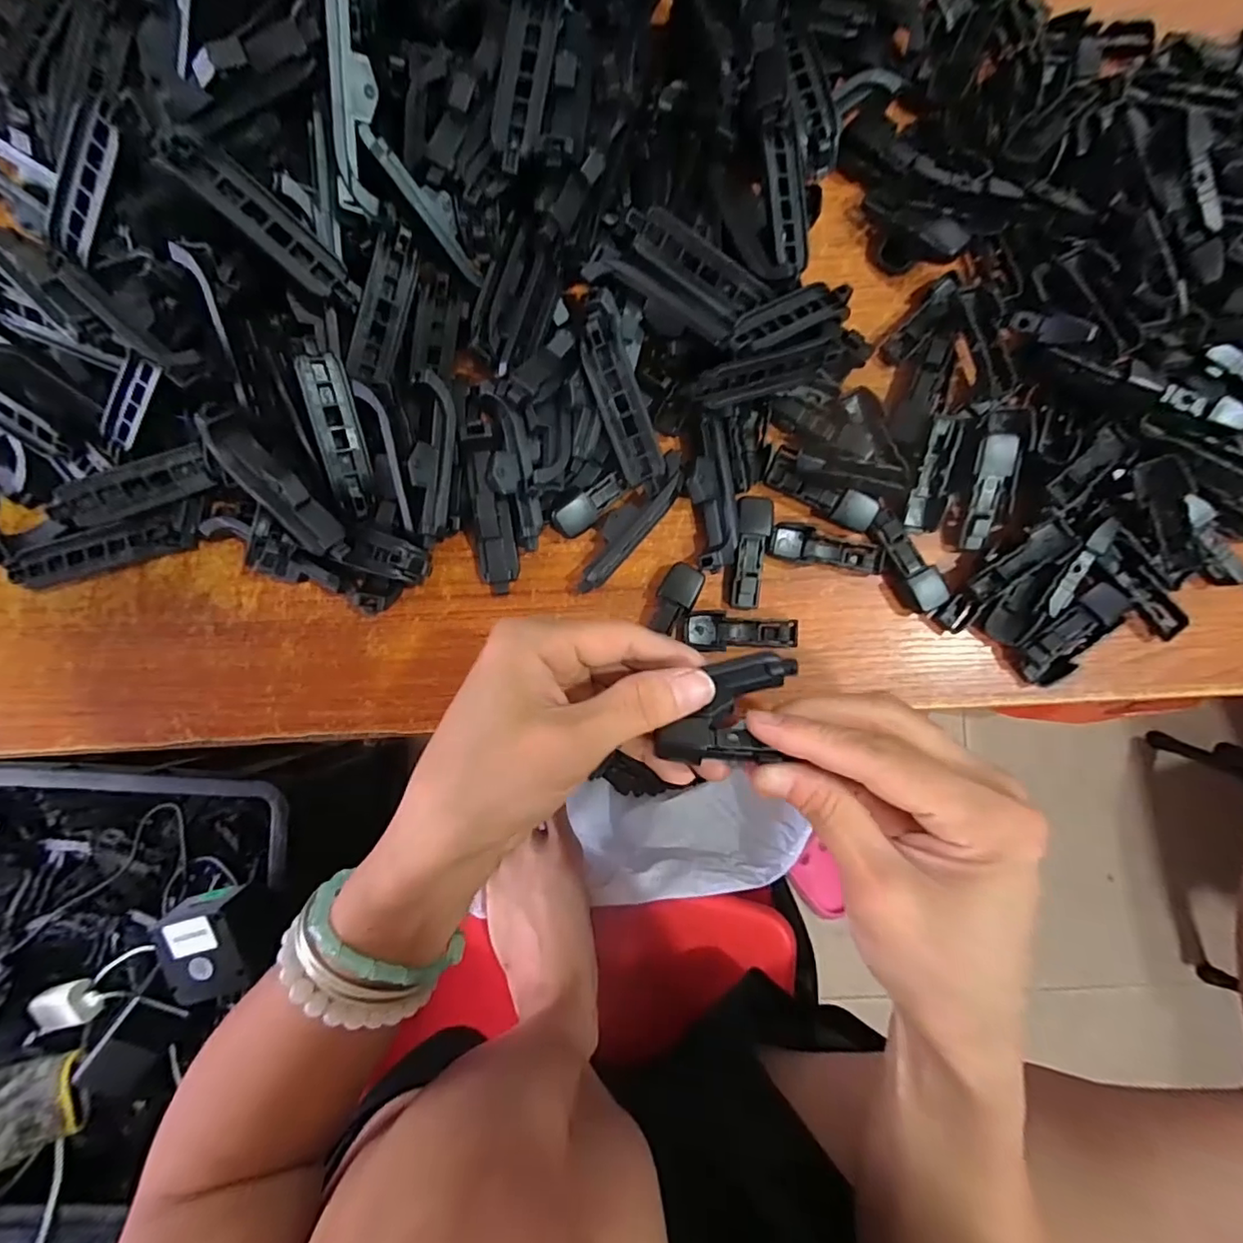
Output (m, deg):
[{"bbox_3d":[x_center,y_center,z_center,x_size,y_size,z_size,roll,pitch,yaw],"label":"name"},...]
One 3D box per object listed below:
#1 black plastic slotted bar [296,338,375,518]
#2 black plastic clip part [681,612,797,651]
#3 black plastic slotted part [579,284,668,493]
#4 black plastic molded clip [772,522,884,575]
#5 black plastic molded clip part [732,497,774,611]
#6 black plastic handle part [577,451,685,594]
[{"bbox_3d":[-0.122,-0.082,0.245,0.016,0.011,0.070,-8,109,1],"label":"black plastic slotted bar"},{"bbox_3d":[0.055,0.004,0.263,0.051,0.008,0.018,-1,86,1],"label":"black plastic clip part"},{"bbox_3d":[-0.002,-0.099,0.245,0.020,0.016,0.082,-18,102,0],"label":"black plastic slotted part"},{"bbox_3d":[0.096,-0.034,0.263,0.053,0.008,0.016,10,87,2],"label":"black plastic molded clip"},{"bbox_3d":[0.060,-0.032,0.263,0.015,0.011,0.050,7,87,2],"label":"black plastic molded clip part"},{"bbox_3d":[0.004,-0.045,0.262,0.017,0.018,0.074,41,88,3],"label":"black plastic handle part"}]

